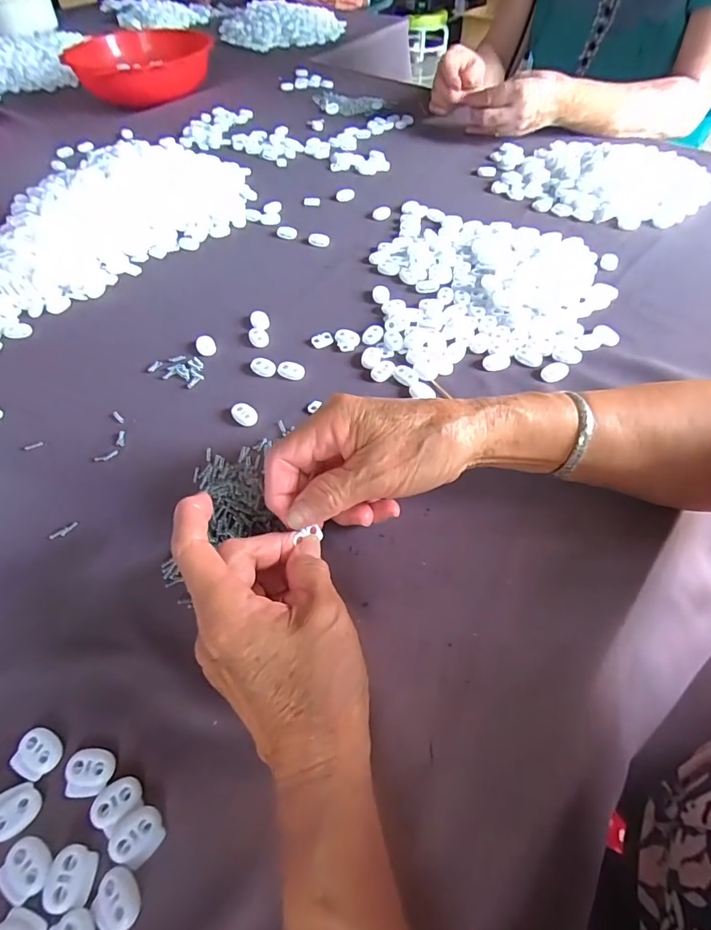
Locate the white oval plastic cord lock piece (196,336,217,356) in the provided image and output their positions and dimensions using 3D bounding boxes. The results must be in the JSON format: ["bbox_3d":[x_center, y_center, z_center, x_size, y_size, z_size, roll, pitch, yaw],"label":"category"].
[{"bbox_3d":[-0.130,-0.104,0.408,0.016,0.008,0.019,-15,55,-9],"label":"white oval plastic cord lock piece"}]

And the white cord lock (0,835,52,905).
[{"bbox_3d":[-0.144,0.175,0.203,0.021,0.004,0.019,32,61,23],"label":"white cord lock"}]

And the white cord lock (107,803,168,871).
[{"bbox_3d":[-0.097,0.166,0.209,0.019,0.004,0.021,28,59,20],"label":"white cord lock"}]

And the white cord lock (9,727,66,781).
[{"bbox_3d":[-0.156,0.141,0.229,0.021,0.004,0.019,19,56,15],"label":"white cord lock"}]

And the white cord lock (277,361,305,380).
[{"bbox_3d":[-0.054,-0.078,0.387,0.023,0.006,0.014,16,56,13],"label":"white cord lock"}]

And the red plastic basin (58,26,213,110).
[{"bbox_3d":[-0.362,-0.687,0.809,0.217,0.063,0.217,-9,54,-5],"label":"red plastic basin"}]

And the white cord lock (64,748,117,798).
[{"bbox_3d":[-0.129,0.147,0.224,0.023,0.004,0.020,7,54,7],"label":"white cord lock"}]

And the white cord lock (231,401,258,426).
[{"bbox_3d":[-0.085,-0.039,0.360,0.016,0.007,0.021,-31,59,-19],"label":"white cord lock"}]

